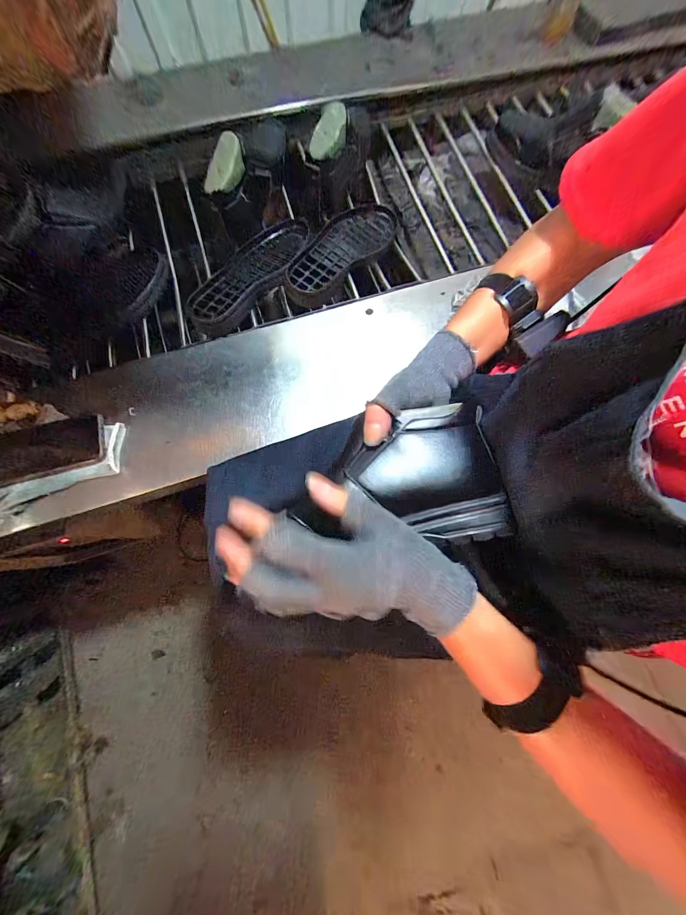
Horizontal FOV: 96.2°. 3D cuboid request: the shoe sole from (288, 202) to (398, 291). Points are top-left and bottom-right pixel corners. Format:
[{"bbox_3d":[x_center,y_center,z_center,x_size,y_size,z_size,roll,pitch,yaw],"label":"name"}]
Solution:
[{"bbox_3d":[0.009,-0.429,0.616,0.320,0.032,0.091,-46,111,-24],"label":"shoe sole"}]

